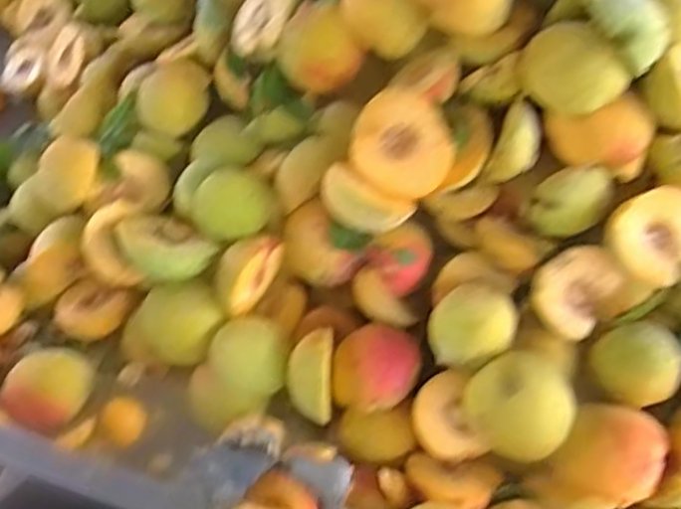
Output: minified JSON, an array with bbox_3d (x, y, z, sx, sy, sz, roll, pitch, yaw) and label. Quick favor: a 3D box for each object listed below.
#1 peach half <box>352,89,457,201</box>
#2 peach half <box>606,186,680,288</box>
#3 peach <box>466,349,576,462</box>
[{"bbox_3d":[0.044,-0.078,0.463,0.067,0.074,0.034,-20,6,19],"label":"peach half"},{"bbox_3d":[0.215,-0.013,0.441,0.065,0.032,0.061,-31,89,0],"label":"peach half"},{"bbox_3d":[0.121,0.102,0.442,0.067,0.056,0.061,2,50,-3],"label":"peach"}]

